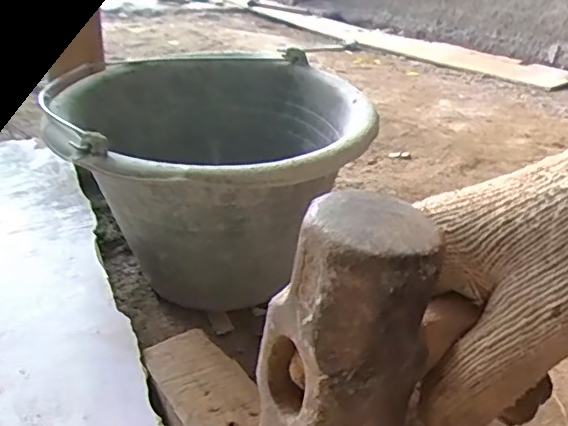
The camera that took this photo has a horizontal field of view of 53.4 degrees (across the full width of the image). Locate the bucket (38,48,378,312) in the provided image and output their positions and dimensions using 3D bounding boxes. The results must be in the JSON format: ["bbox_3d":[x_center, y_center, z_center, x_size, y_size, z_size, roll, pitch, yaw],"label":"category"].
[{"bbox_3d":[-0.074,-0.035,0.496,0.224,0.163,0.279,-13,29,-30],"label":"bucket"}]

